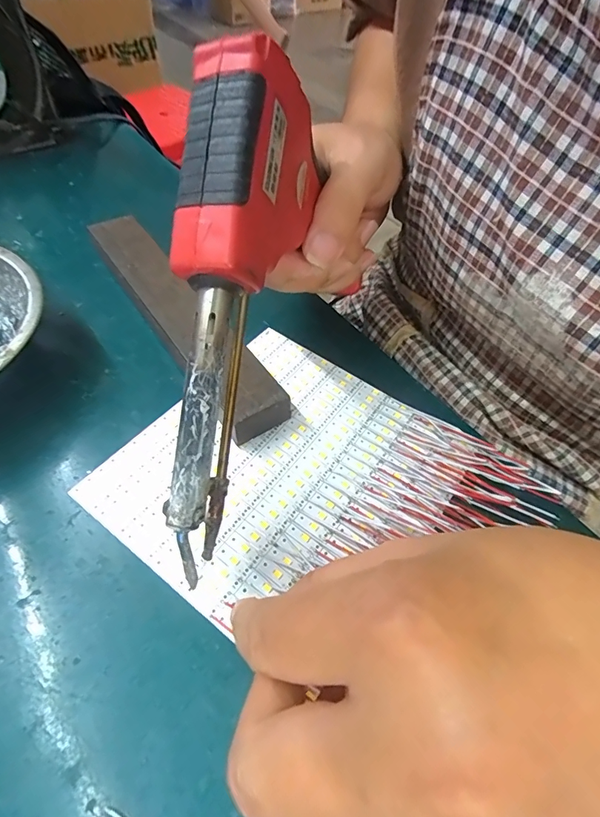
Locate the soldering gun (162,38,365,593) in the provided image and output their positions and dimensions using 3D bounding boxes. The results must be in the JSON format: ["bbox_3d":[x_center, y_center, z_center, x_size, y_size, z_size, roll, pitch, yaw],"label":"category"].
[{"bbox_3d":[-0.026,-0.033,0.159,0.040,0.044,0.169,9,90,2],"label":"soldering gun"}]

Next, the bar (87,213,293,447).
[{"bbox_3d":[-0.073,-0.054,0.249,0.033,0.023,0.191,-29,61,-24],"label":"bar"}]

